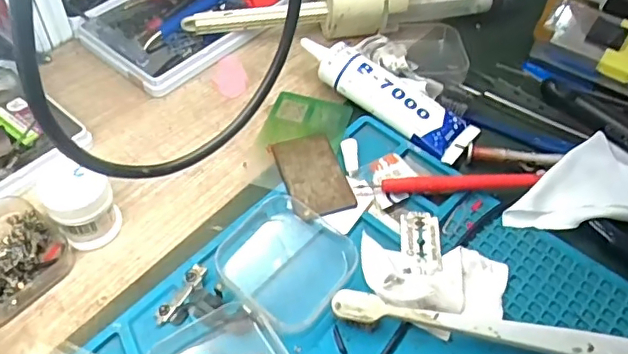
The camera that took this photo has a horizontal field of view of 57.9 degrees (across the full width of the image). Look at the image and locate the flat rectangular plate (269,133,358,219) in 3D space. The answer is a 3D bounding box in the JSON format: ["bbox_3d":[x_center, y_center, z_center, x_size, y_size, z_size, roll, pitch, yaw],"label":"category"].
[{"bbox_3d":[0.000,-0.001,0.350,0.038,0.004,0.060,-13,53,-14],"label":"flat rectangular plate"}]

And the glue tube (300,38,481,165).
[{"bbox_3d":[0.050,-0.060,0.386,0.130,0.027,0.040,35,57,22],"label":"glue tube"}]

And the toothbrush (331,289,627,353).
[{"bbox_3d":[0.100,0.081,0.285,0.182,0.018,0.015,11,51,4],"label":"toothbrush"}]

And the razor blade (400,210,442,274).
[{"bbox_3d":[0.061,0.035,0.325,0.021,0.004,0.046,3,51,-2],"label":"razor blade"}]

